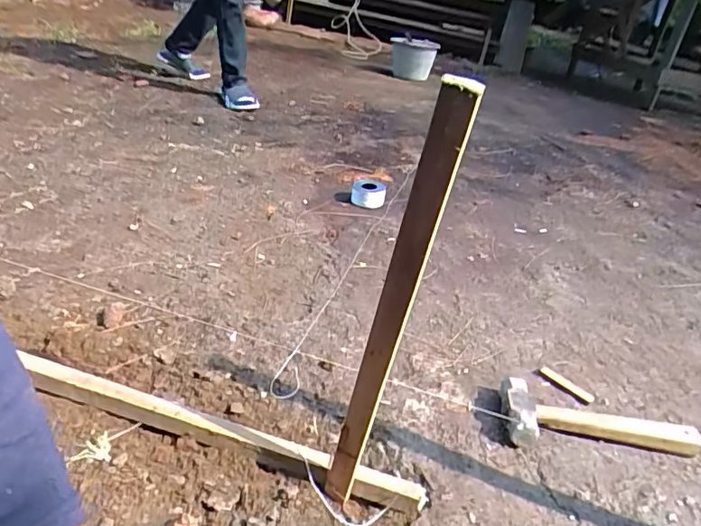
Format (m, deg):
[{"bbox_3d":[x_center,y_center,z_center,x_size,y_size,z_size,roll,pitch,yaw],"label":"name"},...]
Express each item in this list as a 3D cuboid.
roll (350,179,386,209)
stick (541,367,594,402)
[{"bbox_3d":[0.044,-0.175,1.290,0.085,0.042,0.087,10,32,4],"label":"roll"},{"bbox_3d":[0.356,0.202,0.862,0.090,0.016,0.015,30,38,32],"label":"stick"}]

